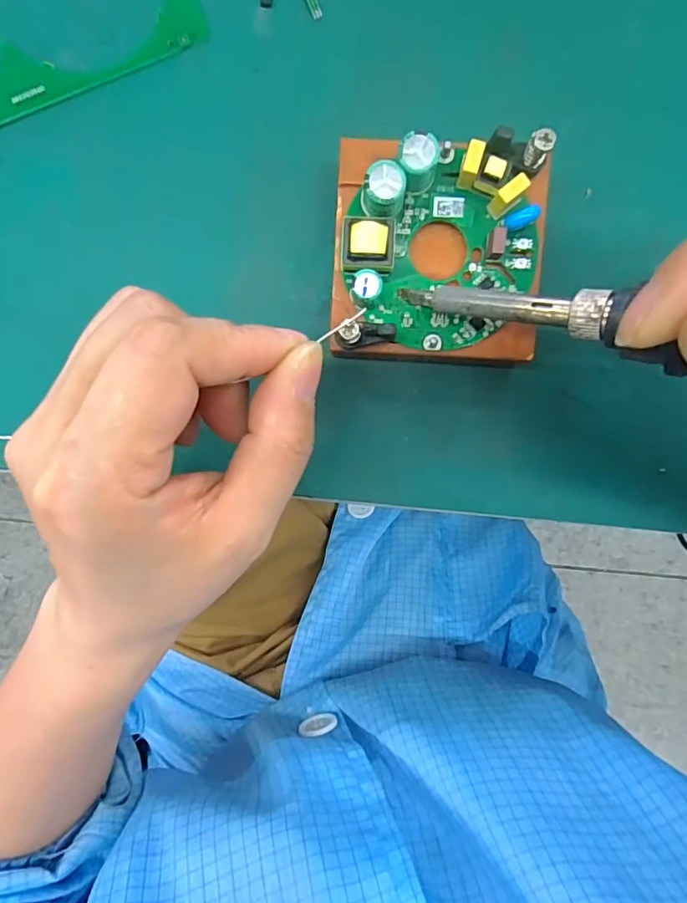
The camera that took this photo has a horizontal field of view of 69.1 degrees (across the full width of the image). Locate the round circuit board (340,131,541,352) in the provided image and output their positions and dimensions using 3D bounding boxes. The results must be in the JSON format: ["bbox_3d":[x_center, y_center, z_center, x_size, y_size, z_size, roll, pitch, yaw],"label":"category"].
[{"bbox_3d":[0.032,-0.067,0.165,0.062,0.016,0.061,-2,105,-8],"label":"round circuit board"}]

